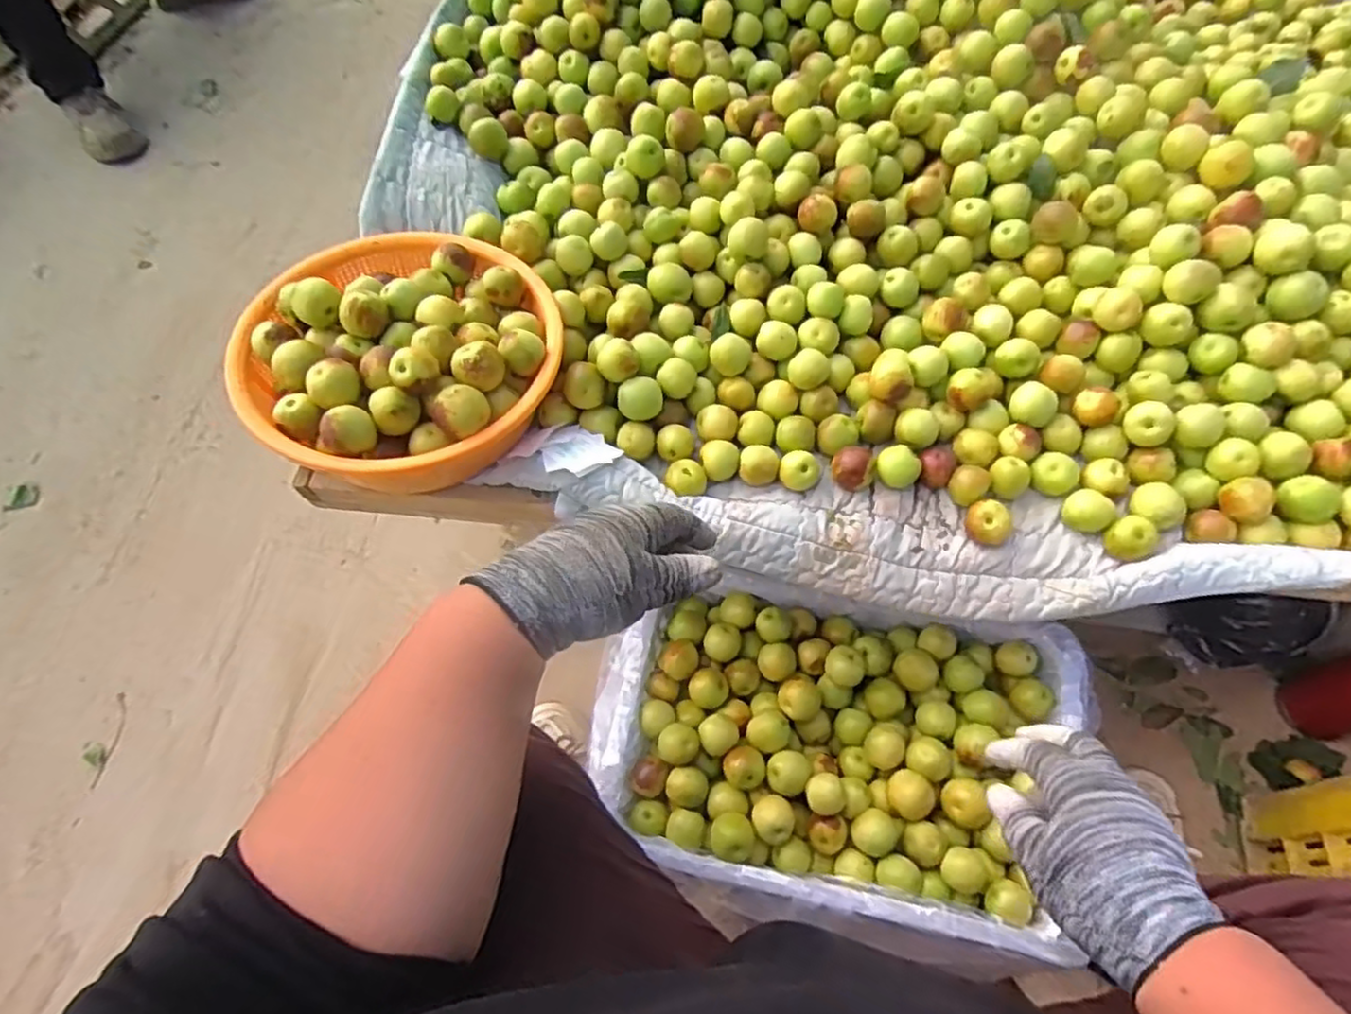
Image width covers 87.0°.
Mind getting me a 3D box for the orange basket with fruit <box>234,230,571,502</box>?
[{"bbox_3d":[-0.230,-0.133,0.611,0.237,0.104,0.244,-2,60,3],"label":"orange basket with fruit"}]

